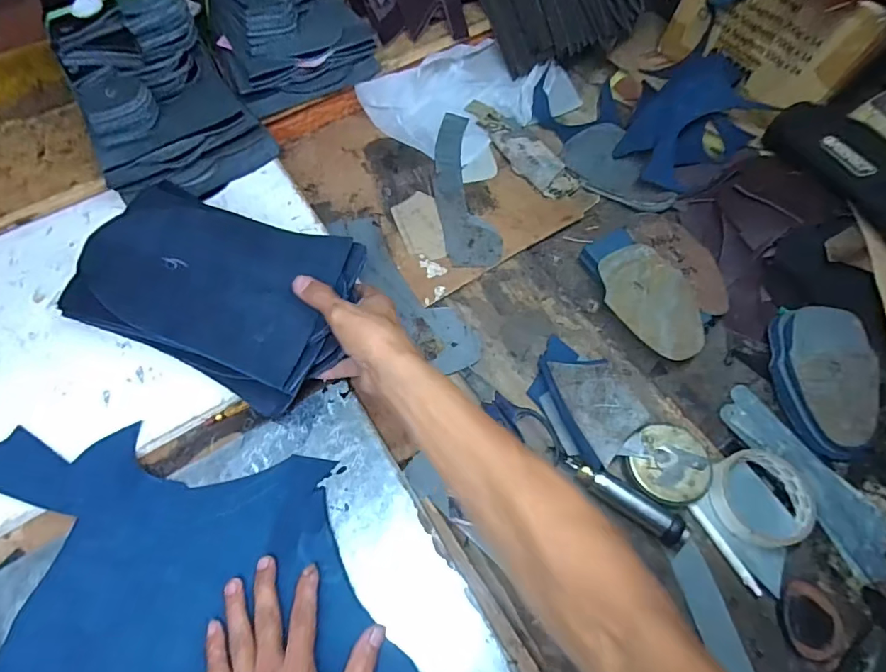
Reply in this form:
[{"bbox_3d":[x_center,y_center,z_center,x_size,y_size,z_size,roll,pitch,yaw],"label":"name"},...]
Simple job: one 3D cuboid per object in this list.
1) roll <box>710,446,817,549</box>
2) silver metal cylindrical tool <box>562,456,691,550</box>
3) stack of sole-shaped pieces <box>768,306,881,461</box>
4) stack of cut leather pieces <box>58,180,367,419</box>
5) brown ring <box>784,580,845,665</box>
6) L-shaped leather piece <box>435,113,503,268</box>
[{"bbox_3d":[0.300,0.152,0.464,0.089,0.035,0.083,1,66,-1],"label":"roll"},{"bbox_3d":[0.170,0.154,0.459,0.117,0.024,0.024,32,70,23],"label":"silver metal cylindrical tool"},{"bbox_3d":[0.414,0.047,0.520,0.099,0.034,0.153,3,66,0],"label":"stack of sole-shaped pieces"},{"bbox_3d":[-0.225,-0.052,0.482,0.276,0.061,0.171,22,69,7],"label":"stack of cut leather pieces"},{"bbox_3d":[0.317,0.244,0.417,0.048,0.012,0.059,16,67,5],"label":"brown ring"},{"bbox_3d":[0.024,-0.200,0.642,0.065,0.005,0.251,-7,67,-5],"label":"L-shaped leather piece"}]

